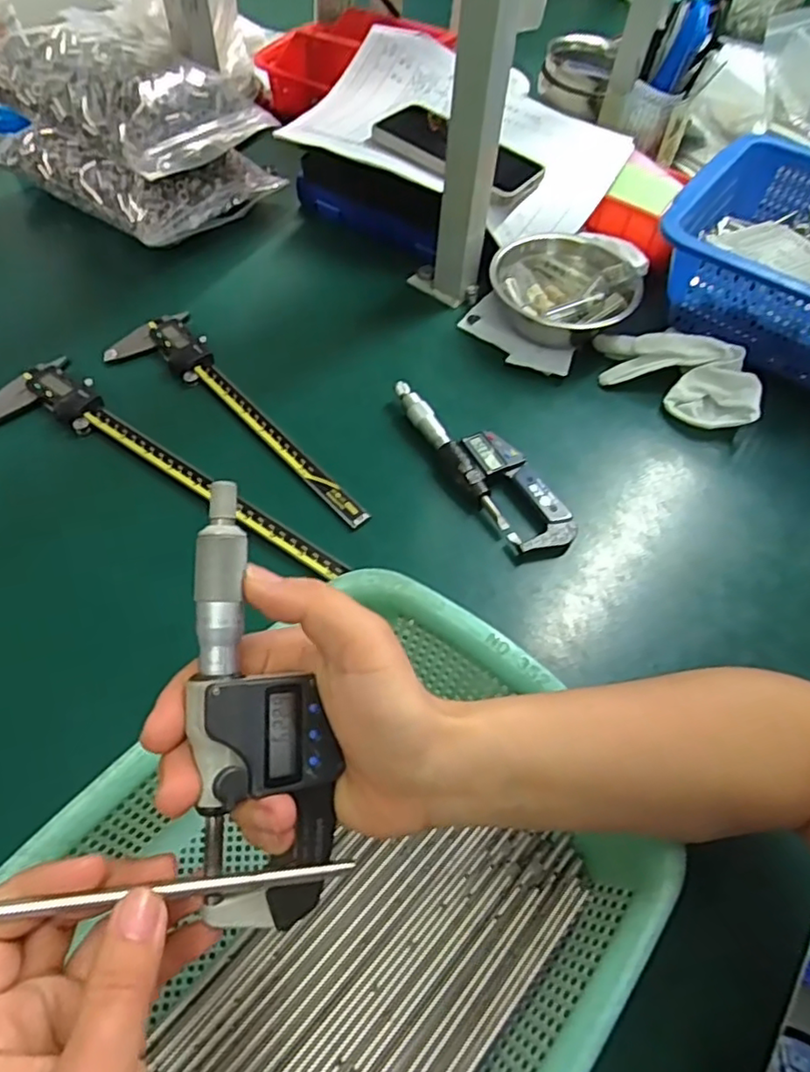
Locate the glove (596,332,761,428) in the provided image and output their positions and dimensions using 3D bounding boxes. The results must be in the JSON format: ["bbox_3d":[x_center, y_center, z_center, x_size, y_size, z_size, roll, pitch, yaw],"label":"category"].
[{"bbox_3d":[0.220,-0.134,0.510,0.139,0.048,0.061,32,58,17],"label":"glove"}]

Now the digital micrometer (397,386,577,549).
[{"bbox_3d":[0.057,-0.057,0.469,0.049,0.020,0.176,-27,61,-21],"label":"digital micrometer"}]

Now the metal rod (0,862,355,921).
[{"bbox_3d":[-0.114,0.117,0.199,0.194,0.007,0.005,3,54,-18],"label":"metal rod"}]

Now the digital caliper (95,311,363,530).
[{"bbox_3d":[-0.132,-0.091,0.488,0.068,0.013,0.273,-36,65,-26],"label":"digital caliper"}]

